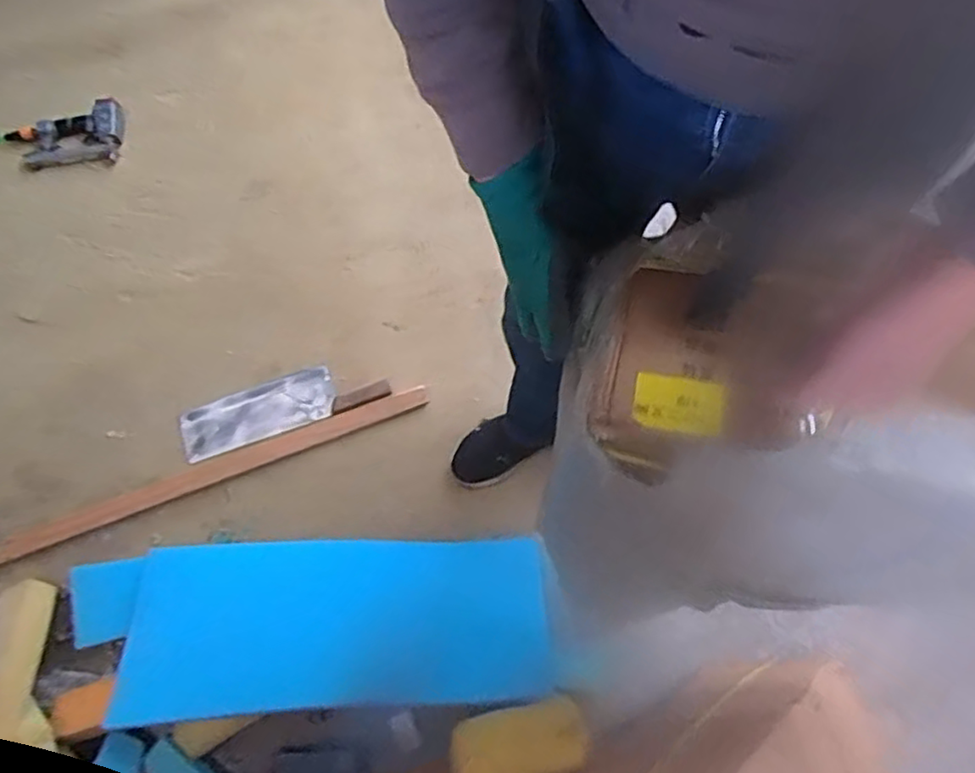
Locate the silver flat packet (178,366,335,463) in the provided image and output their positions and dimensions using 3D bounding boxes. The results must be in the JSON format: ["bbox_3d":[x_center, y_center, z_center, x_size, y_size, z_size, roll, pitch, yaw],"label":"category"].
[{"bbox_3d":[-0.446,0.051,1.255,0.297,0.019,0.099,-19,73,-8],"label":"silver flat packet"}]

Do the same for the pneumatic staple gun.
[{"bbox_3d":[-0.881,-0.520,1.377,0.230,0.040,0.131,-23,74,-10],"label":"pneumatic staple gun"}]

